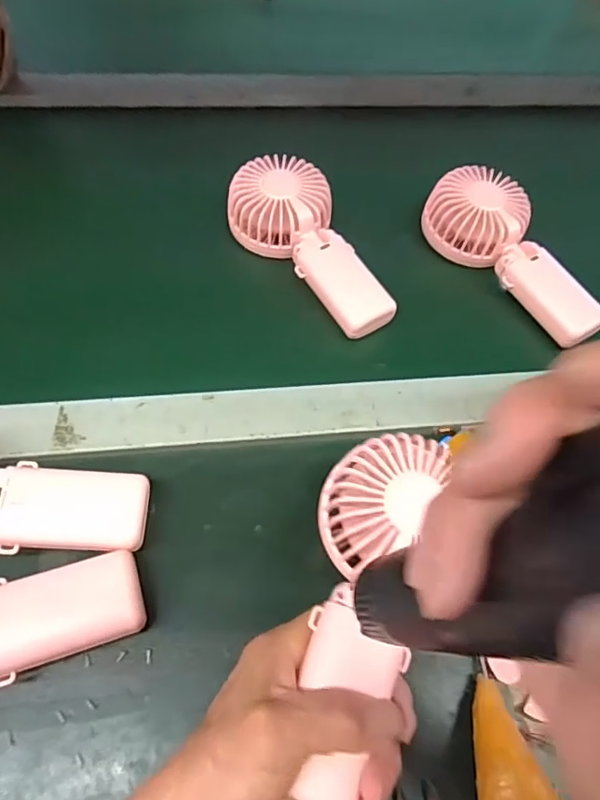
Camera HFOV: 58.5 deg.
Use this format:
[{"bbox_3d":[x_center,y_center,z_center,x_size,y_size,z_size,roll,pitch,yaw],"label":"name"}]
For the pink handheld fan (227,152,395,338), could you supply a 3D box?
[{"bbox_3d":[0.010,-0.130,0.451,0.080,0.032,0.177,-35,82,-20],"label":"pink handheld fan"}]

